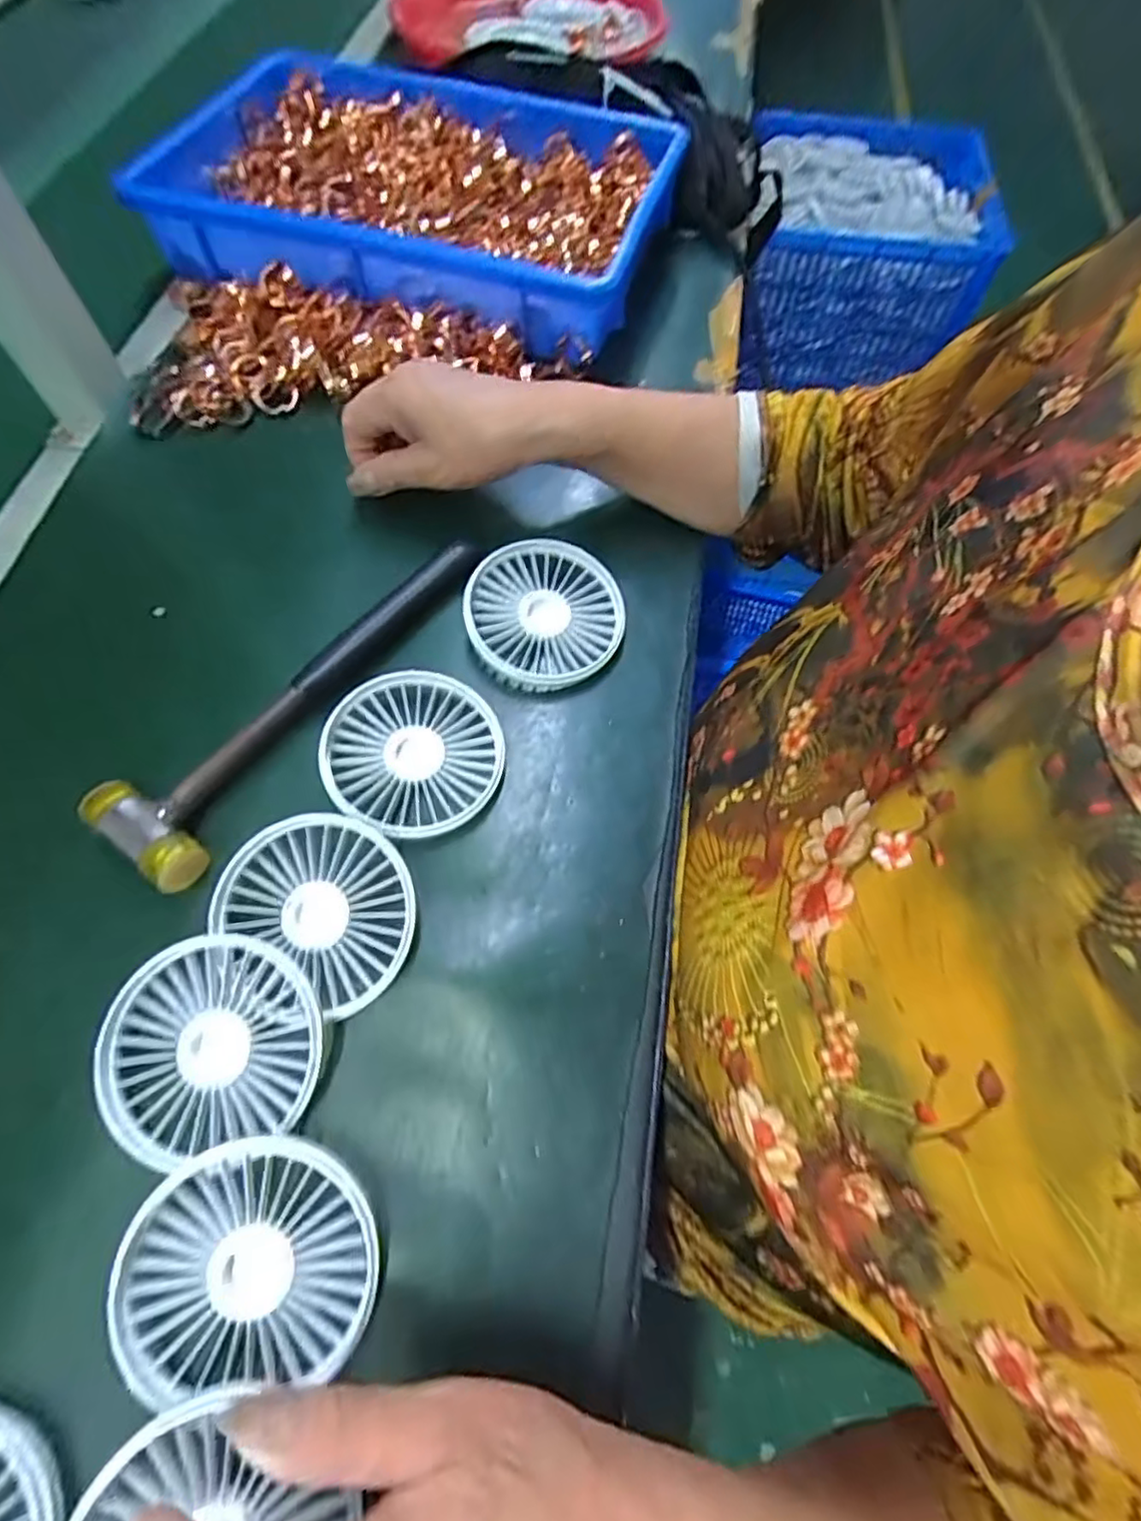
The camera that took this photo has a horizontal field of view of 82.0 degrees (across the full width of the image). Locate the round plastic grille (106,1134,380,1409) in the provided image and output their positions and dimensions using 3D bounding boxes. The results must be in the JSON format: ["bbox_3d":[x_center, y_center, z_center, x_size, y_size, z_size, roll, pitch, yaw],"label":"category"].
[{"bbox_3d":[-0.117,0.181,0.239,0.087,0.010,0.078,1,80,-7],"label":"round plastic grille"}]

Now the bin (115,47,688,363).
[{"bbox_3d":[-0.116,-0.436,0.519,0.369,0.081,0.265,15,65,6],"label":"bin"}]

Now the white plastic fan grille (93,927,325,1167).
[{"bbox_3d":[-0.147,0.114,0.268,0.085,0.021,0.078,-14,65,-8],"label":"white plastic fan grille"}]

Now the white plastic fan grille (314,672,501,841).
[{"bbox_3d":[-0.078,-0.006,0.334,0.084,0.018,0.088,1,64,-1],"label":"white plastic fan grille"}]

